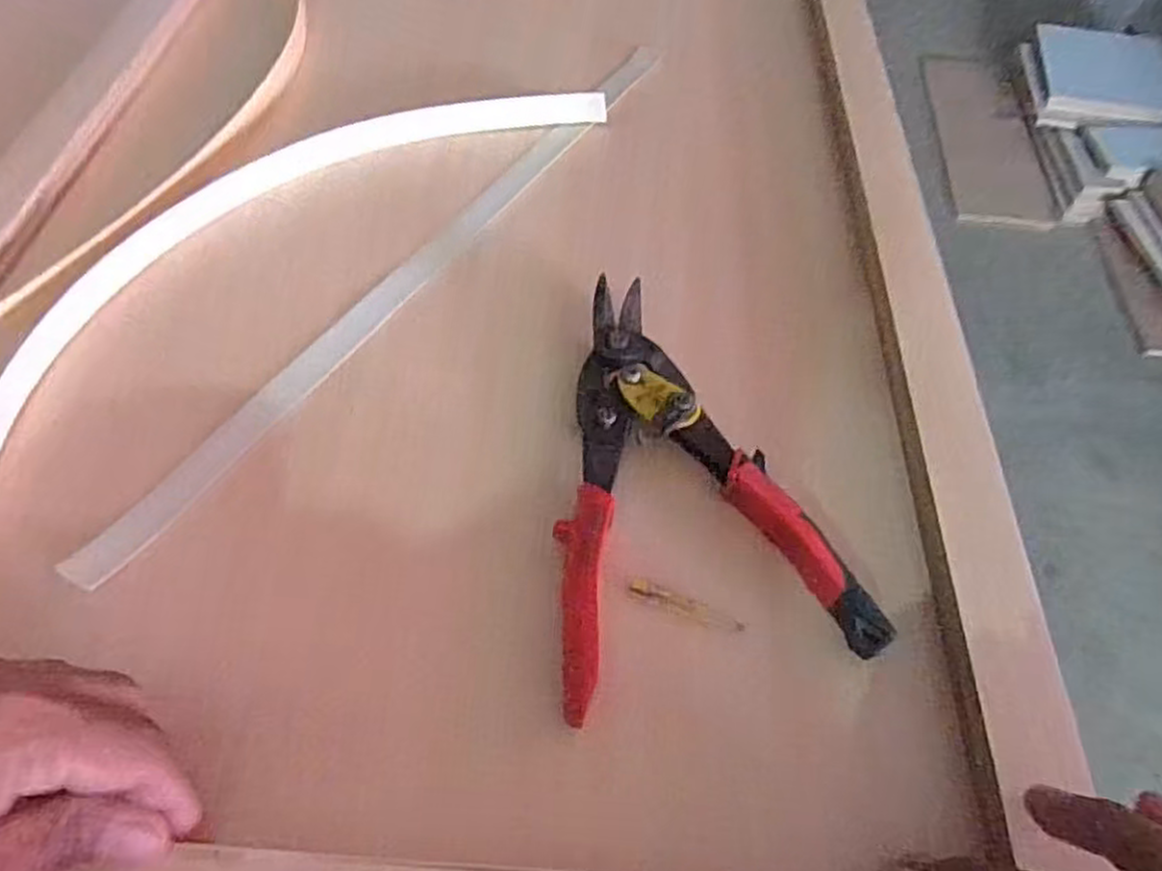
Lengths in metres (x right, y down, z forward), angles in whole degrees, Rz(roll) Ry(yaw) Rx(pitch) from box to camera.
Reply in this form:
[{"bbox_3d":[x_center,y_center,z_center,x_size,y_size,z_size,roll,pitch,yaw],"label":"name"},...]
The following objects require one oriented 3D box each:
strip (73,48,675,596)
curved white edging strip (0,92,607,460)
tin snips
[{"bbox_3d":[-0.088,-0.115,0.469,0.025,0.006,0.518,27,59,16],"label":"strip"},{"bbox_3d":[-0.178,-0.123,0.456,0.124,0.022,0.456,33,61,20],"label":"curved white edging strip"},{"bbox_3d":[0.040,0.012,0.370,0.134,0.026,0.218,-10,56,-8],"label":"tin snips"}]

